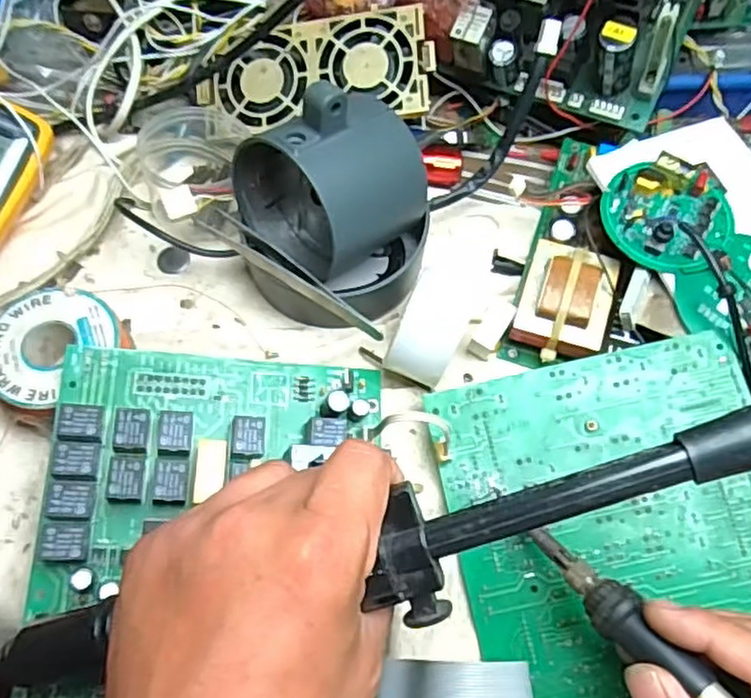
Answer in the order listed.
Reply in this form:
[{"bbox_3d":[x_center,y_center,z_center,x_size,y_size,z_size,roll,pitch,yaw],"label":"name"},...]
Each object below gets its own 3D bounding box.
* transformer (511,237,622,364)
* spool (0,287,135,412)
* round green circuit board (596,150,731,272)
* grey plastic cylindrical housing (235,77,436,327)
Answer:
[{"bbox_3d":[0.106,-0.026,0.382,0.048,0.038,0.062,18,66,5],"label":"transformer"},{"bbox_3d":[-0.169,-0.003,0.355,0.061,0.023,0.067,1,66,-3],"label":"spool"},{"bbox_3d":[0.162,-0.075,0.370,0.070,0.026,0.063,-1,66,-4],"label":"round green circuit board"},{"bbox_3d":[-0.019,-0.067,0.352,0.098,0.101,0.092,-11,67,-8],"label":"grey plastic cylindrical housing"}]

